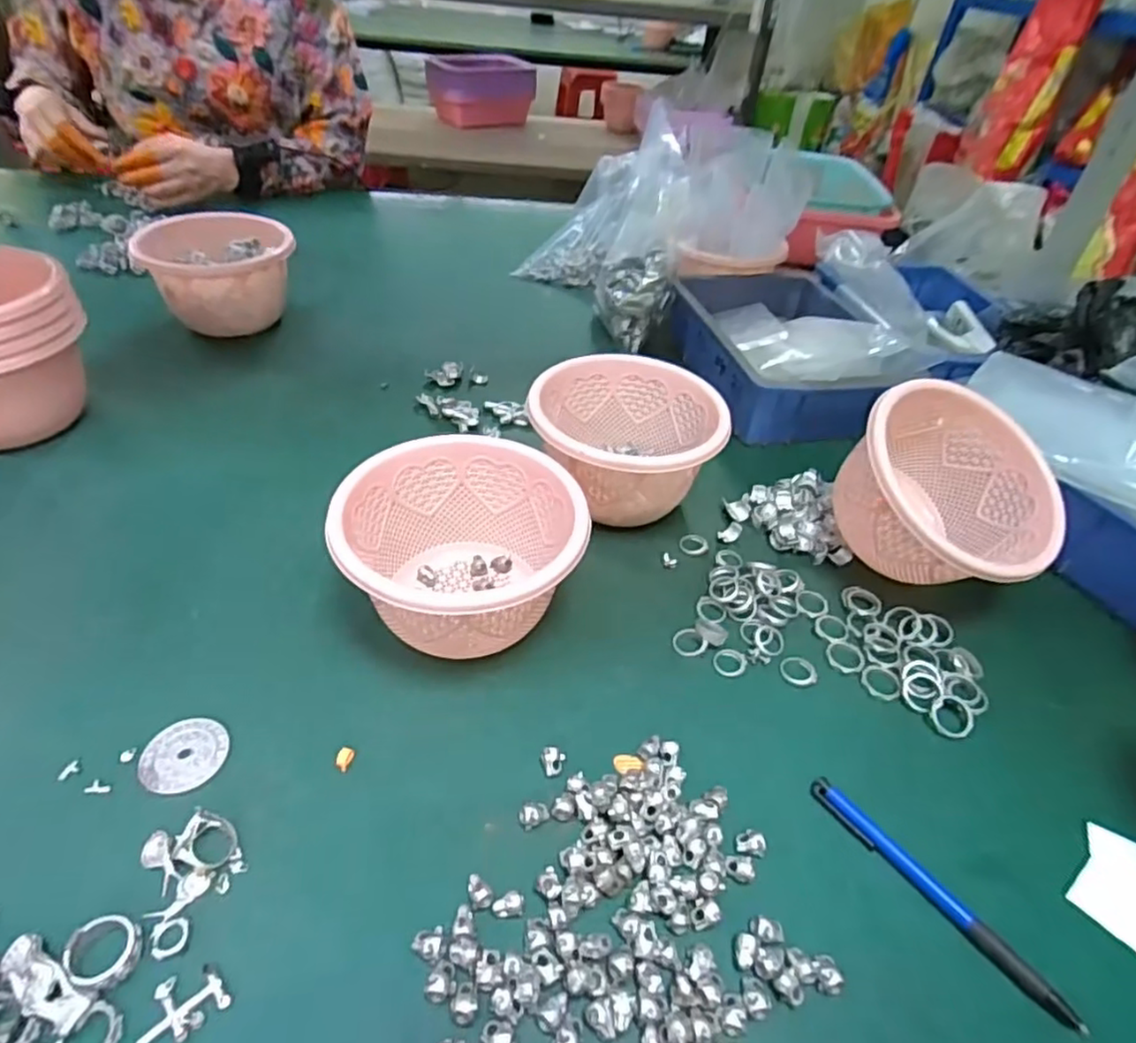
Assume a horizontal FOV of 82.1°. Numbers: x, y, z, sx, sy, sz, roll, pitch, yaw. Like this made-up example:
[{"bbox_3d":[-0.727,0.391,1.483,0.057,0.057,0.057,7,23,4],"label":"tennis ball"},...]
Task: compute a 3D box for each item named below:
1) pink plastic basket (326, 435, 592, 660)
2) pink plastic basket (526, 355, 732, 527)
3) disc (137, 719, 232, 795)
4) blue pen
[{"bbox_3d":[-0.068,0.021,0.422,0.142,0.089,0.135,-5,43,-13],"label":"pink plastic basket"},{"bbox_3d":[0.041,-0.062,0.526,0.140,0.089,0.133,-1,43,-9],"label":"pink plastic basket"},{"bbox_3d":[-0.209,0.127,0.355,0.043,0.004,0.042,4,42,-3],"label":"disc"},{"bbox_3d":[0.184,0.187,0.328,0.013,0.008,0.141,-25,51,-31],"label":"blue pen"}]

